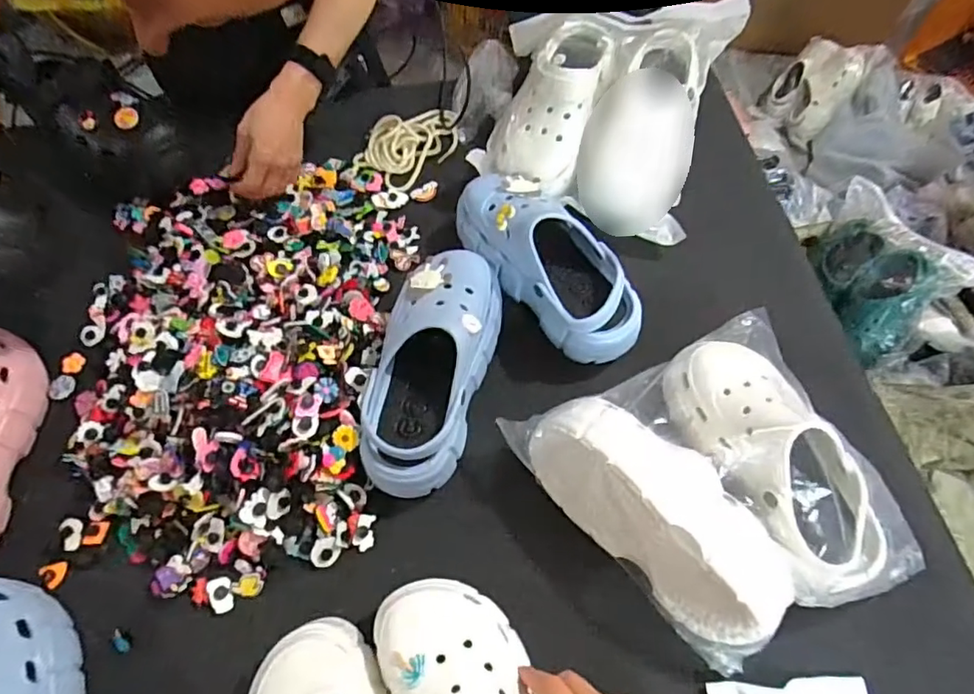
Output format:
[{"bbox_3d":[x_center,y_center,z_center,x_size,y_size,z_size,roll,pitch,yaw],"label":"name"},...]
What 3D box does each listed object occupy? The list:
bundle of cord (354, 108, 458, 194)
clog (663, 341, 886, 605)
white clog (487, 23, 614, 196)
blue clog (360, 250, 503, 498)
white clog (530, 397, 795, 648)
[{"bbox_3d":[-0.103,-0.281,0.770,0.098,0.026,0.150,28,67,12],"label":"bundle of cord"},{"bbox_3d":[0.258,0.102,0.529,0.119,0.105,0.250,-23,66,-12],"label":"clog"},{"bbox_3d":[0.074,-0.302,0.716,0.119,0.114,0.266,17,65,7],"label":"white clog"},{"bbox_3d":[-0.054,0.012,0.571,0.100,0.085,0.254,13,64,6],"label":"blue clog"},{"bbox_3d":[0.155,0.138,0.512,0.116,0.089,0.254,-41,71,-18],"label":"white clog"}]

